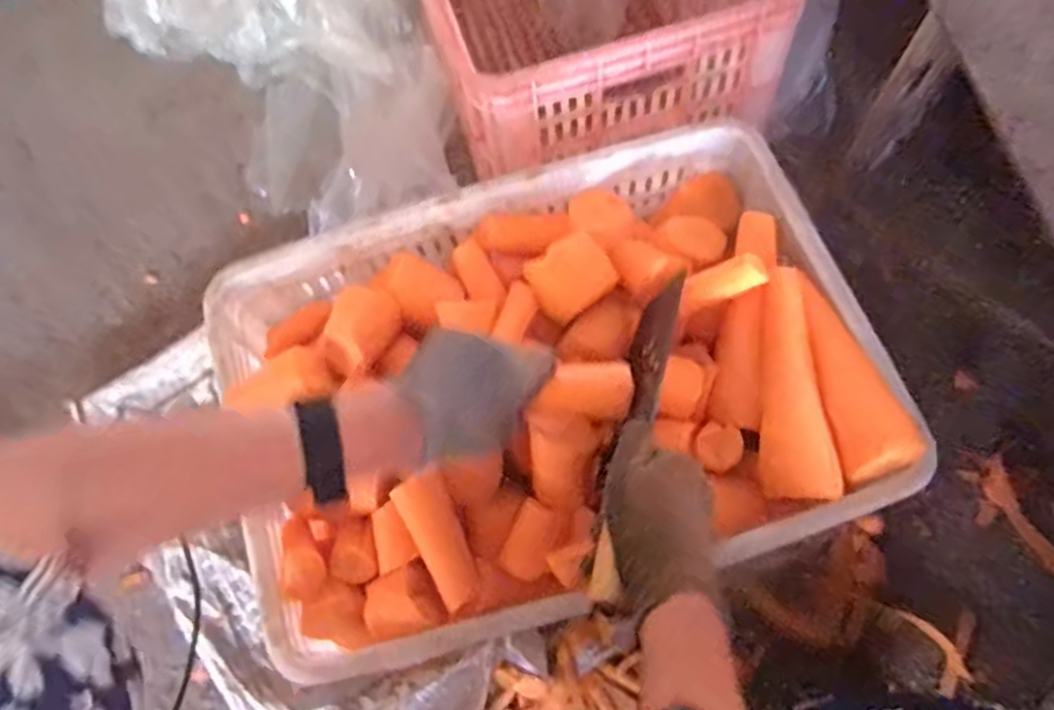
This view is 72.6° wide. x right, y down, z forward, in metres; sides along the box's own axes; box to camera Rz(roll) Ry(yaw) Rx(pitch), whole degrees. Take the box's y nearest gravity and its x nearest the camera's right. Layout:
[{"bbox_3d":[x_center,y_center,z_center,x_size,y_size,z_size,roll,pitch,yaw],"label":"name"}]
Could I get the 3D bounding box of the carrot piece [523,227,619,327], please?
[{"bbox_3d":[0.036,-0.068,0.601,0.062,0.045,0.054,-36,69,-10],"label":"carrot piece"}]

